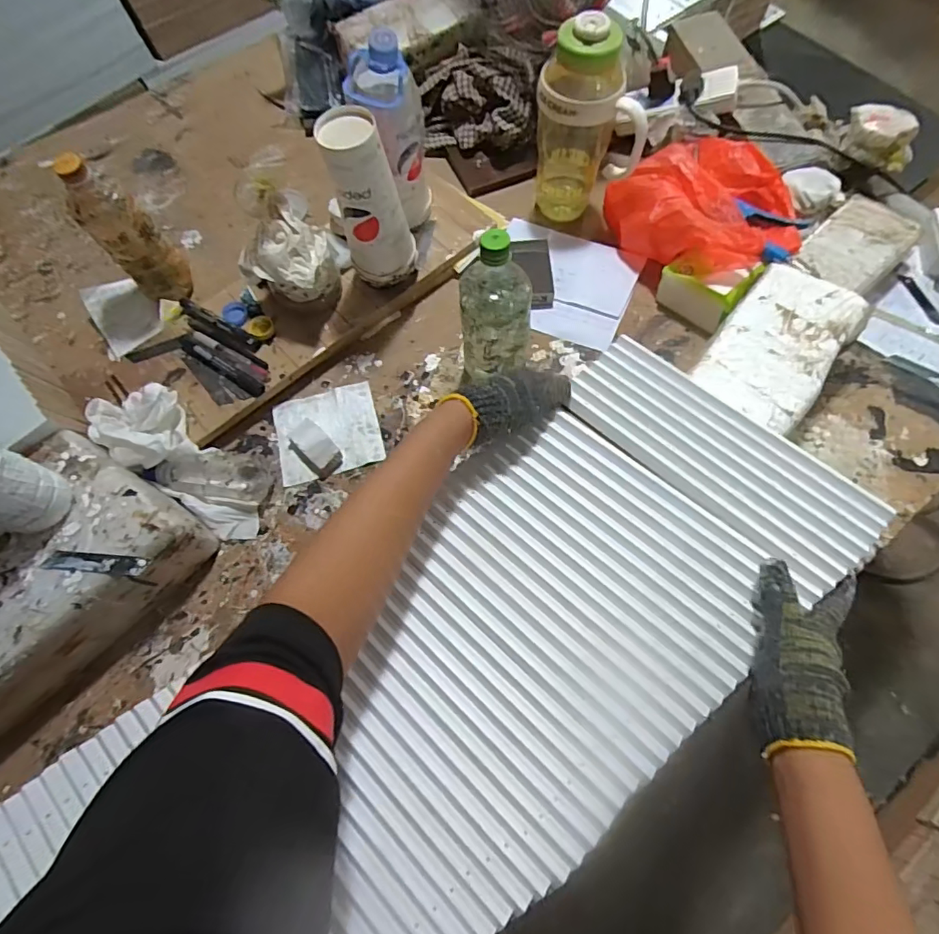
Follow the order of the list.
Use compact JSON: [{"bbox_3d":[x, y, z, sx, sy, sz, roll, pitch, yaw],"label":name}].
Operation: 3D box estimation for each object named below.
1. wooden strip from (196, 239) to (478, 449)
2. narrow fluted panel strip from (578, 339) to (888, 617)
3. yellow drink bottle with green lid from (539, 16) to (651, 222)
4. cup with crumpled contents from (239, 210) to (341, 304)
[{"bbox_3d":[-0.161,-0.169,0.674,0.446,0.023,0.017,-40,73,-13],"label":"wooden strip"},{"bbox_3d":[0.234,-0.016,0.488,0.113,0.012,0.291,-42,67,-13],"label":"narrow fluted panel strip"},{"bbox_3d":[0.157,-0.449,0.684,0.130,0.233,0.092,2,69,2],"label":"yellow drink bottle with green lid"},{"bbox_3d":[-0.208,-0.247,0.628,0.112,0.105,0.090,-31,72,-10],"label":"cup with crumpled contents"}]

